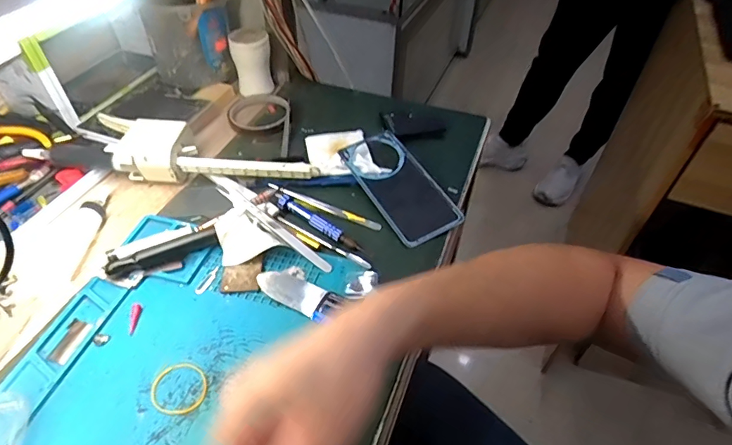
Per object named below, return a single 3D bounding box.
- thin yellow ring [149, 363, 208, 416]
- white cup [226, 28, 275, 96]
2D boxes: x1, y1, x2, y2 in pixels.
[{"bbox_3d":[-0.147,0.130,0.354,0.046,0.004,0.041,24,50,21],"label":"thin yellow ring"},{"bbox_3d":[-0.162,-0.230,0.644,0.051,0.078,0.055,-9,47,-9],"label":"white cup"}]

